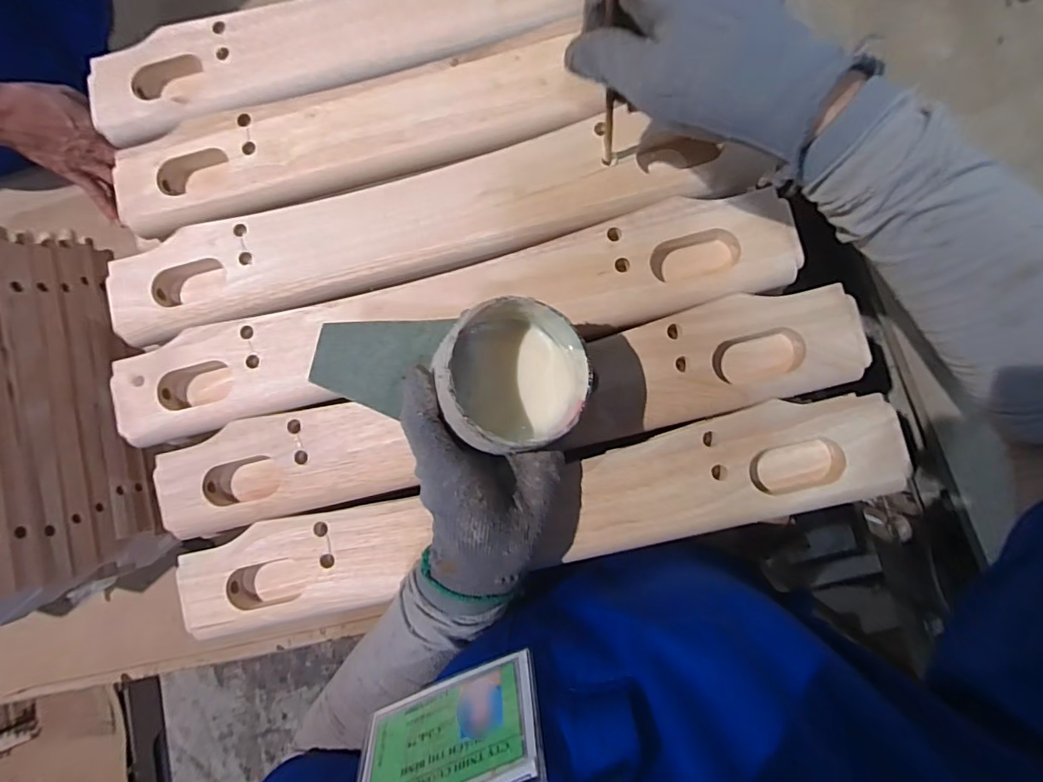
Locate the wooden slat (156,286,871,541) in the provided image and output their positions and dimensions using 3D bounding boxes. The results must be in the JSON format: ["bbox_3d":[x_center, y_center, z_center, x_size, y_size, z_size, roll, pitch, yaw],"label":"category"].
[{"bbox_3d":[-0.022,0.018,0.354,0.484,0.024,0.069,-14,85,6],"label":"wooden slat"}]

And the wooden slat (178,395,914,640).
[{"bbox_3d":[0.000,0.088,0.347,0.481,0.027,0.071,-13,85,6],"label":"wooden slat"}]

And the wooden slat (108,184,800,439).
[{"bbox_3d":[-0.057,-0.048,0.363,0.483,0.027,0.071,-14,85,6],"label":"wooden slat"}]

